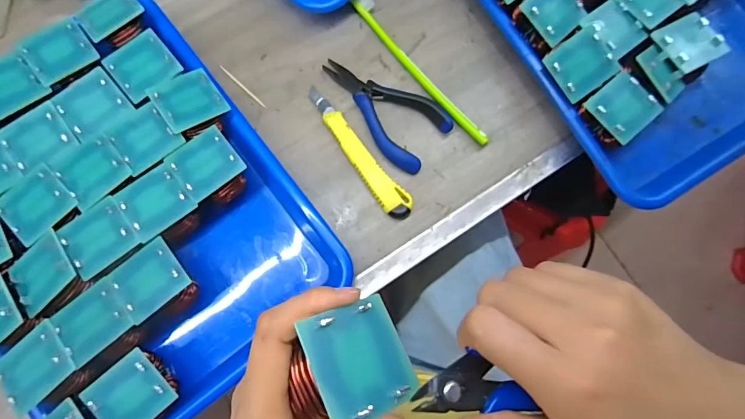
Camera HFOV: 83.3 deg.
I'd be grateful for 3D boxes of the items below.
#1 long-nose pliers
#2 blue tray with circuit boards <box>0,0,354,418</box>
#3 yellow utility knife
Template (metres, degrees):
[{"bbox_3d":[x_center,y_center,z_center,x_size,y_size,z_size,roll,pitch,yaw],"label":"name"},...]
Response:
[{"bbox_3d":[0.006,-0.090,0.371,0.122,0.014,0.060,38,80,5],"label":"long-nose pliers"},{"bbox_3d":[-0.199,0.002,0.329,0.248,0.053,0.320,-37,83,-8],"label":"blue tray with circuit boards"},{"bbox_3d":[-0.014,-0.050,0.364,0.023,0.013,0.140,-38,83,-8],"label":"yellow utility knife"}]

